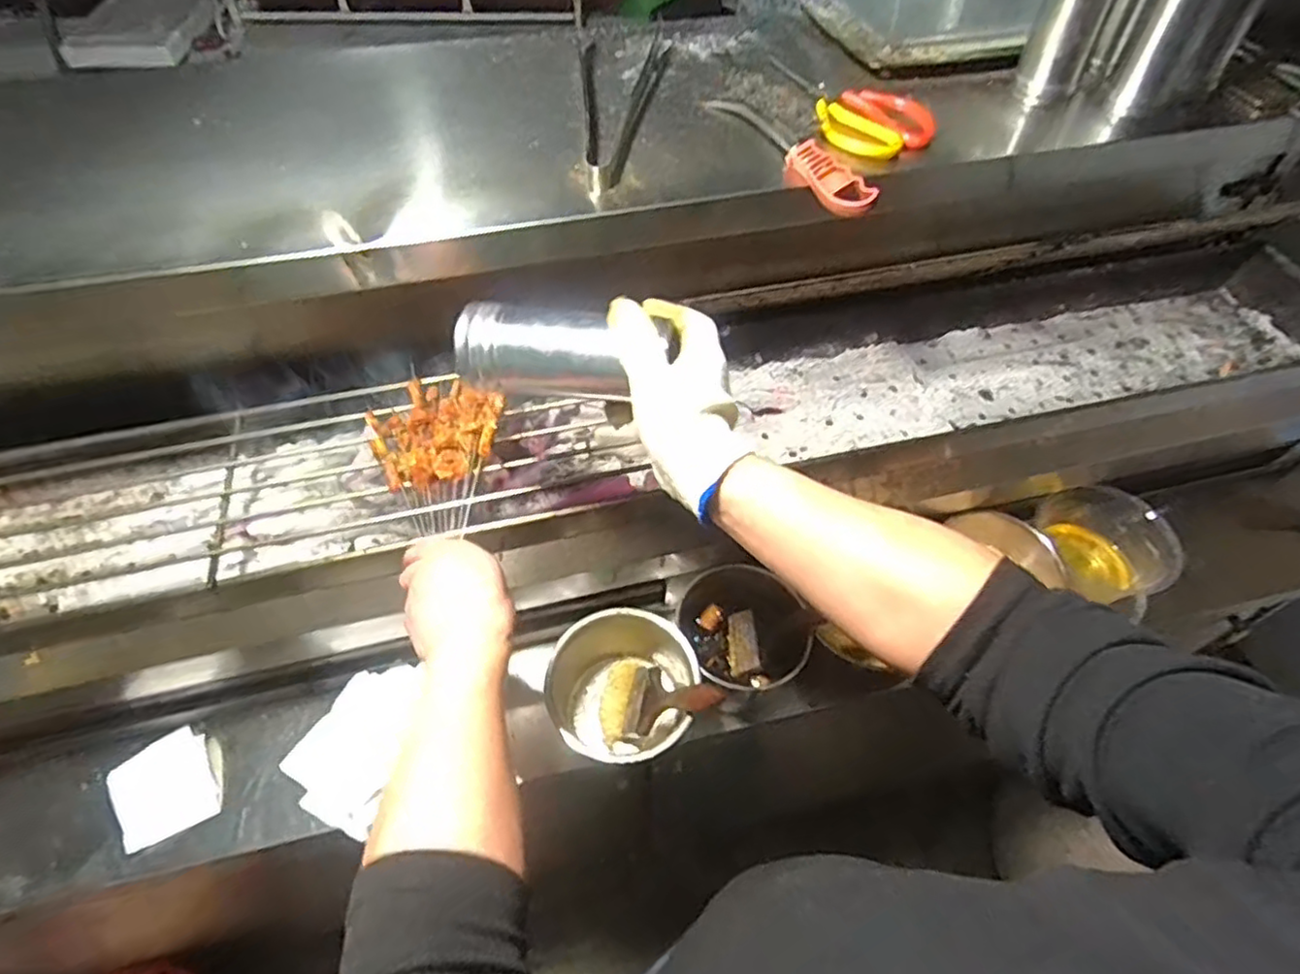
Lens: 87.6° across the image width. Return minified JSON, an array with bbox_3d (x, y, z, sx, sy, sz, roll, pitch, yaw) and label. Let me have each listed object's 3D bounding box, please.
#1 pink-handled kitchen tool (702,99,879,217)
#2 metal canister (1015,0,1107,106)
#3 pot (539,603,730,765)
[{"bbox_3d":[0.124,-0.312,0.621,0.039,0.011,0.223,-39,58,11],"label":"pink-handled kitchen tool"},{"bbox_3d":[0.410,-0.460,0.652,0.059,0.151,0.058,24,57,16],"label":"metal canister"},{"bbox_3d":[-0.025,0.207,0.669,0.141,0.107,0.131,0,54,0],"label":"pot"}]

